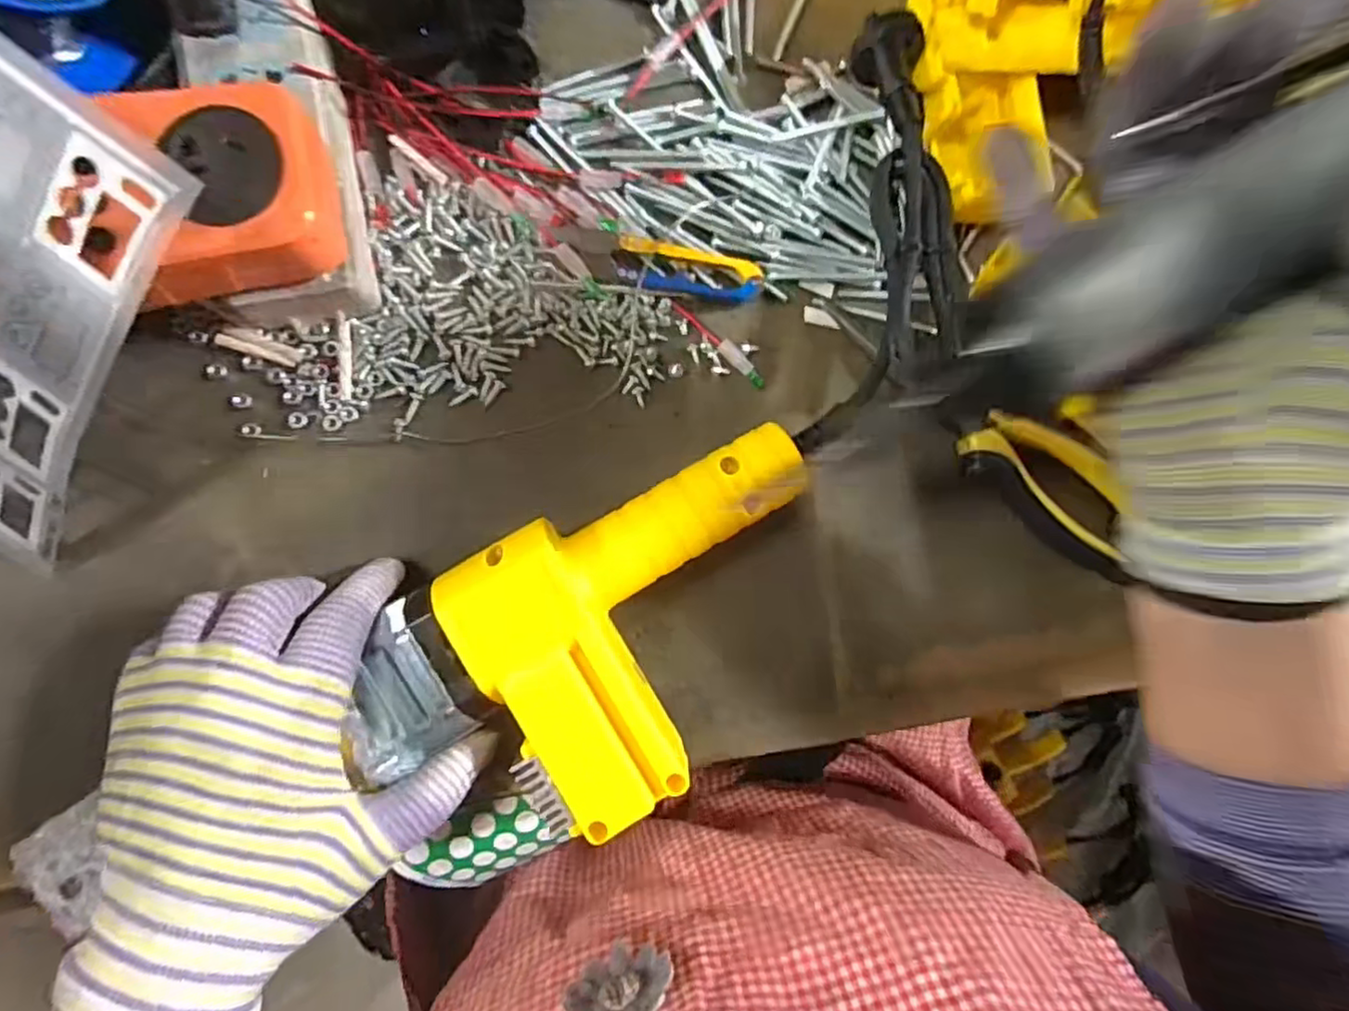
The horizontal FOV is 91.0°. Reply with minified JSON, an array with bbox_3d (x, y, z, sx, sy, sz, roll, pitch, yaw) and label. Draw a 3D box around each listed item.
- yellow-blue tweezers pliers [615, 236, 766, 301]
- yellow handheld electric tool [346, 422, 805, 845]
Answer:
[{"bbox_3d":[0.007,-0.109,0.306,0.066,0.010,0.023,7,86,-7],"label":"yellow-blue tweezers pliers"},{"bbox_3d":[-0.026,0.058,0.270,0.197,0.043,0.111,-29,90,-8],"label":"yellow handheld electric tool"}]

